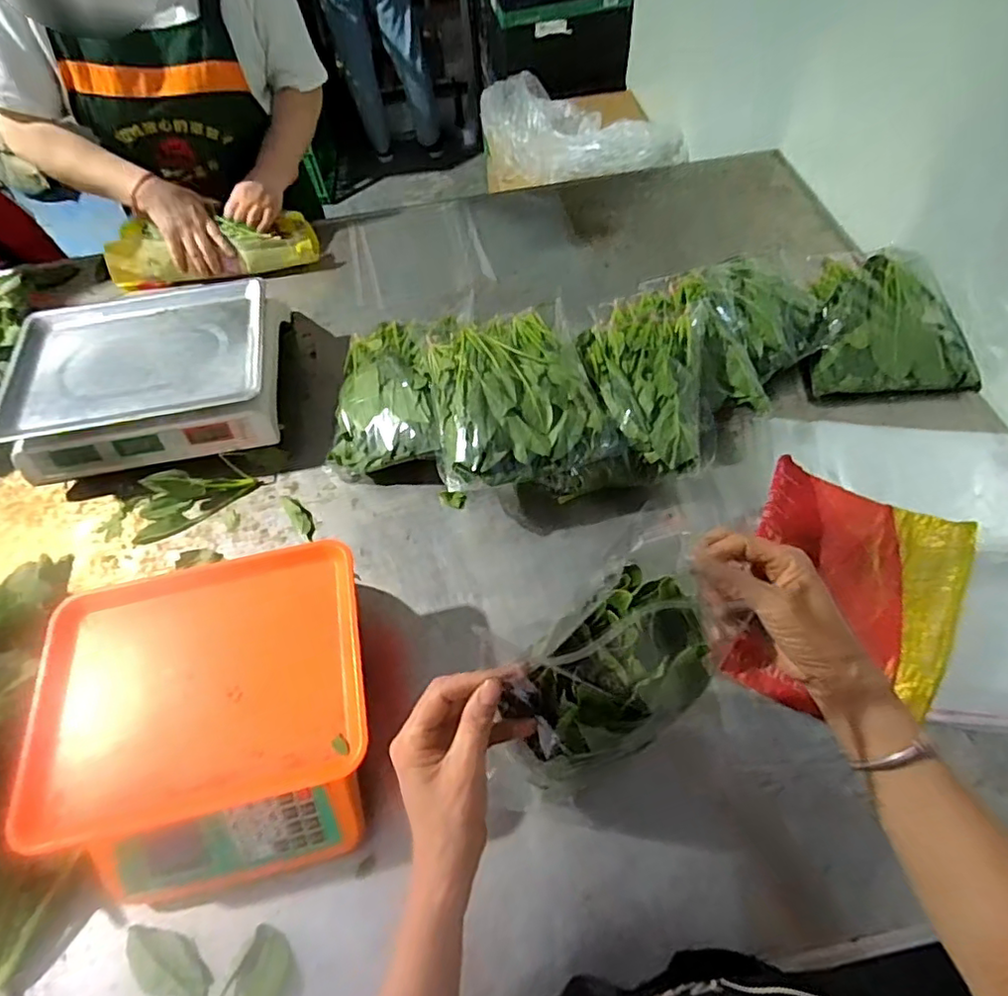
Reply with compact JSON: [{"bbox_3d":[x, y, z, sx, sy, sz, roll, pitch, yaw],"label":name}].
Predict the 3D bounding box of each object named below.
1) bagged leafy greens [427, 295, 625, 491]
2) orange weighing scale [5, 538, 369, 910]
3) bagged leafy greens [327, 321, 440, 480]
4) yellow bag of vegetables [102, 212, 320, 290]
[{"bbox_3d":[0.010,-0.140,0.734,0.211,0.063,0.243,-15,58,-6],"label":"bagged leafy greens"},{"bbox_3d":[-0.277,0.216,0.578,0.298,0.117,0.287,-12,58,-4],"label":"orange weighing scale"},{"bbox_3d":[-0.173,-0.152,0.821,0.152,0.088,0.252,-8,58,-1],"label":"bagged leafy greens"},{"bbox_3d":[-0.510,-0.441,1.024,0.347,0.076,0.103,-11,58,-4],"label":"yellow bag of vegetables"}]

